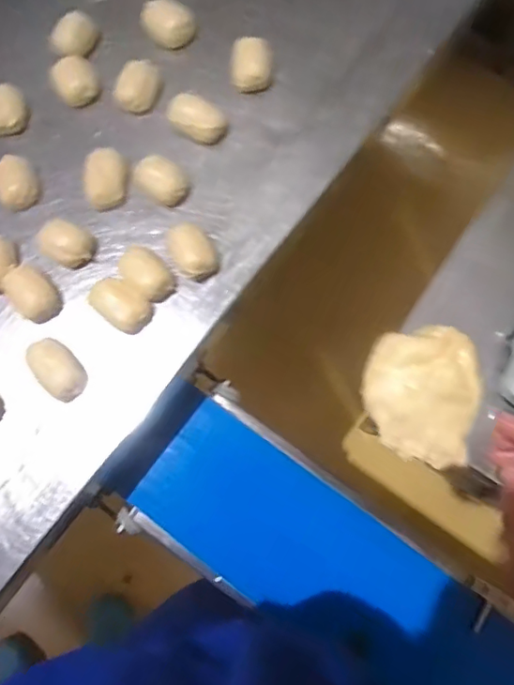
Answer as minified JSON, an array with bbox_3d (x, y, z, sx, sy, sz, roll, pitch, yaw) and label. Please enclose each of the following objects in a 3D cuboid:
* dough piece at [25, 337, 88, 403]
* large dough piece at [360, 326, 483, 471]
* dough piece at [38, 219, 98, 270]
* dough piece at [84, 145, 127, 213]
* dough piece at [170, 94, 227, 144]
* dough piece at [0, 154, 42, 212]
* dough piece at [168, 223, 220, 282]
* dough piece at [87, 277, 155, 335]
[{"bbox_3d":[-0.204,0.024,0.547,0.034,0.038,0.065,-38,77,-5],"label":"dough piece"},{"bbox_3d":[0.137,0.042,0.454,0.090,0.028,0.108,14,78,7],"label":"large dough piece"},{"bbox_3d":[-0.206,-0.108,0.584,0.061,0.027,0.047,34,81,11],"label":"dough piece"},{"bbox_3d":[-0.167,-0.179,0.597,0.043,0.030,0.062,0,80,1],"label":"dough piece"},{"bbox_3d":[-0.067,-0.250,0.603,0.066,0.024,0.048,42,83,12],"label":"dough piece"},{"bbox_3d":[-0.267,-0.177,0.601,0.045,0.027,0.059,-18,76,0],"label":"dough piece"},{"bbox_3d":[-0.069,-0.097,0.570,0.042,0.030,0.062,-35,77,-4],"label":"dough piece"},{"bbox_3d":[-0.143,-0.040,0.559,0.066,0.038,0.043,36,82,11],"label":"dough piece"}]

